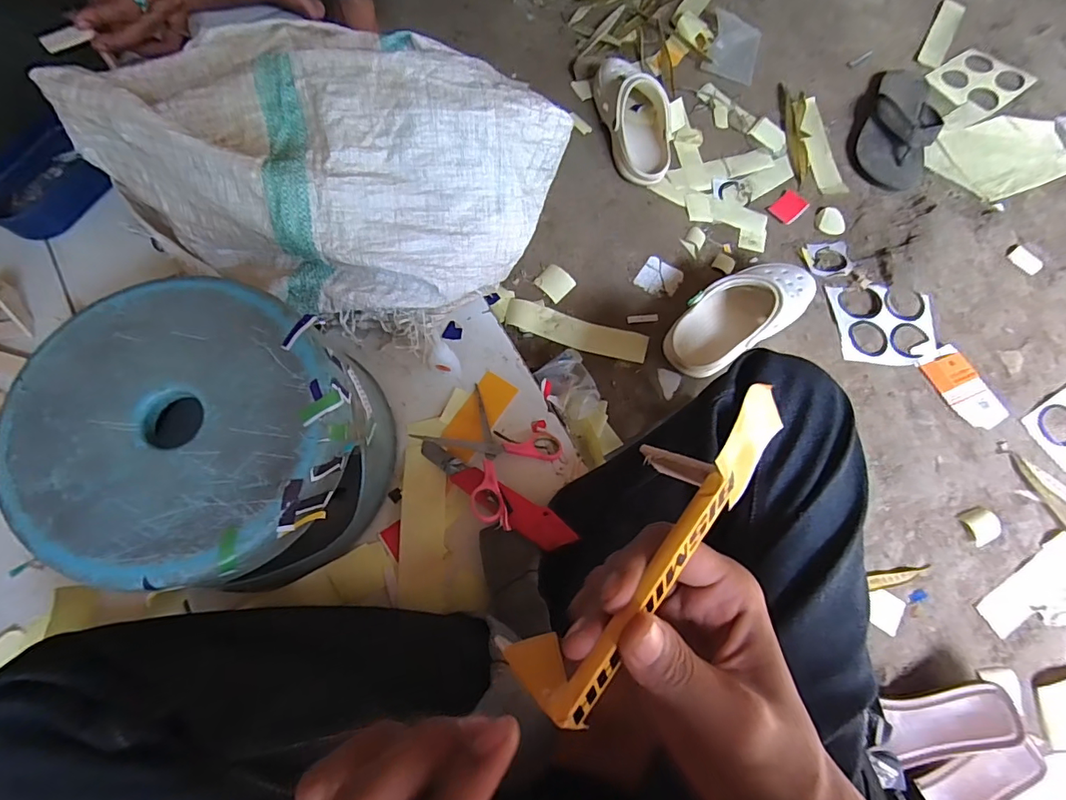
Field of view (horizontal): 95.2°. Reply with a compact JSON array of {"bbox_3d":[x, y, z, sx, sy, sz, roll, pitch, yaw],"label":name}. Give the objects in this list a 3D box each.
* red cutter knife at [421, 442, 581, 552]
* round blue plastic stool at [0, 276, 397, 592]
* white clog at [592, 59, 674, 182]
[{"bbox_3d":[-0.040,0.090,0.475,0.179,0.017,0.032,28,72,22],"label":"red cutter knife"},{"bbox_3d":[-0.254,0.036,0.418,0.222,0.170,0.214,1,75,-3],"label":"round blue plastic stool"},{"bbox_3d":[0.169,-0.463,0.783,0.097,0.074,0.240,-11,76,-6],"label":"white clog"}]

